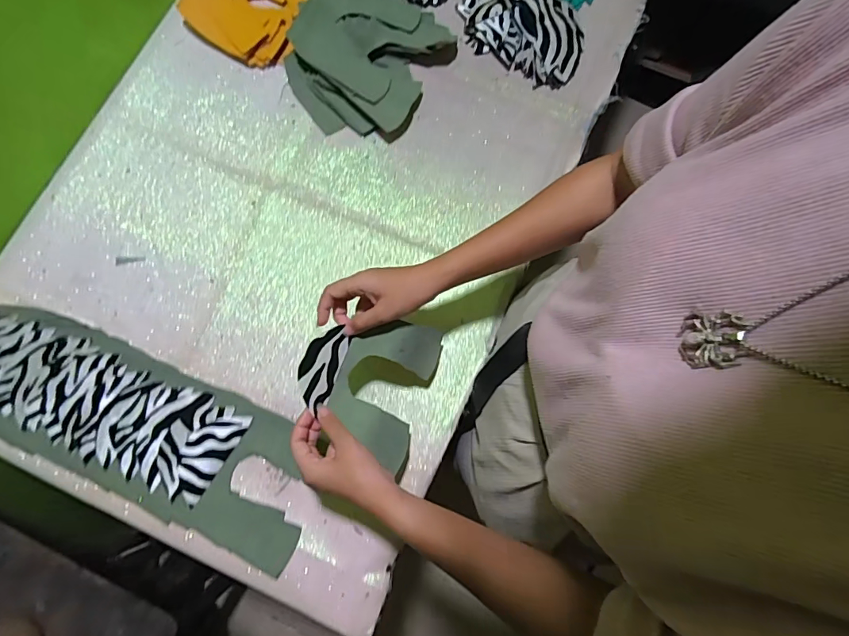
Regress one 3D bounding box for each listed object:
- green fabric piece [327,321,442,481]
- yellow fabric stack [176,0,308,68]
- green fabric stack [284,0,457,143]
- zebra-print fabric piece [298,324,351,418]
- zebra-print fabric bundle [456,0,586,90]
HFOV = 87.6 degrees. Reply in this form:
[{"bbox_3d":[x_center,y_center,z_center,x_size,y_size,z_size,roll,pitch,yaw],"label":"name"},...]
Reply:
[{"bbox_3d":[-0.045,0.073,0.472,0.091,0.049,0.149,18,78,3],"label":"green fabric piece"},{"bbox_3d":[-0.240,-0.458,0.630,0.157,0.041,0.196,18,78,3],"label":"yellow fabric stack"},{"bbox_3d":[-0.081,-0.360,0.605,0.201,0.053,0.216,30,79,6],"label":"green fabric stack"},{"bbox_3d":[-0.105,0.048,0.453,0.039,0.006,0.077,25,78,-22],"label":"zebra-print fabric piece"},{"bbox_3d":[0.139,-0.410,0.613,0.180,0.036,0.122,35,80,7],"label":"zebra-print fabric bundle"}]

